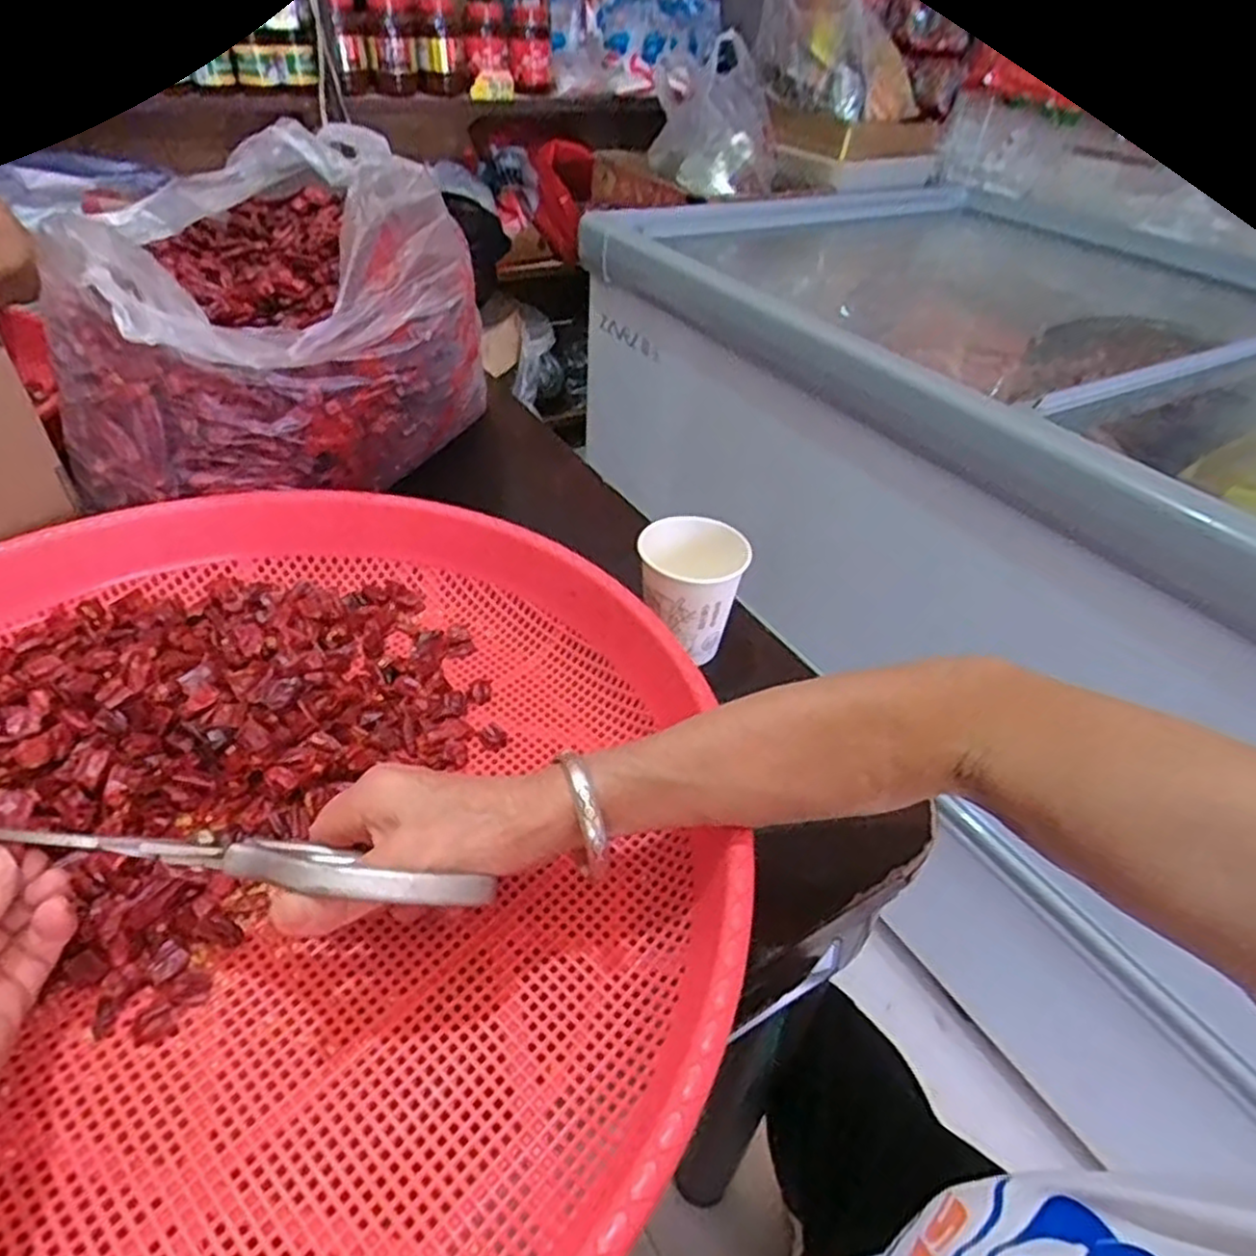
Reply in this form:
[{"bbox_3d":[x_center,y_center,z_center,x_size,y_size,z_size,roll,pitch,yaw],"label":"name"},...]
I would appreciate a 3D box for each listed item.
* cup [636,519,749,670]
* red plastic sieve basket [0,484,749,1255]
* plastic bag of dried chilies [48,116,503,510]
[{"bbox_3d":[0.043,-0.028,0.517,0.072,0.077,0.071,3,41,-2],"label":"cup"},{"bbox_3d":[-0.208,0.096,0.370,0.486,0.069,0.493,3,41,-2],"label":"red plastic sieve basket"},{"bbox_3d":[-0.281,-0.253,0.609,0.305,0.205,0.327,-1,41,-7],"label":"plastic bag of dried chilies"}]

